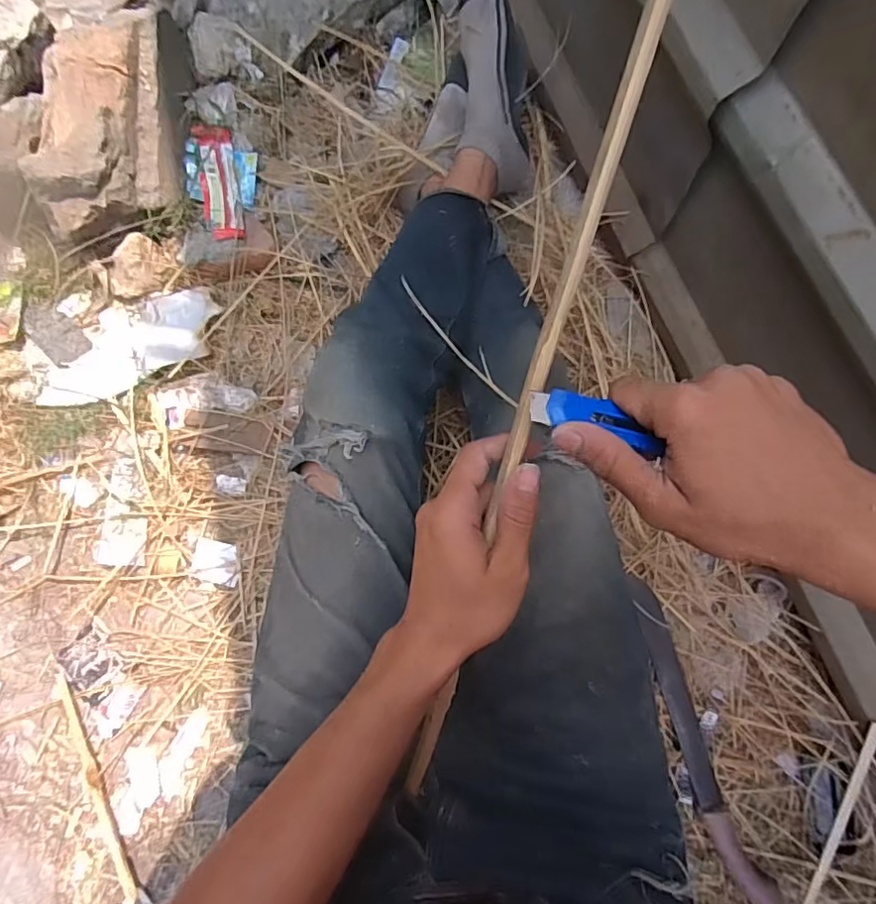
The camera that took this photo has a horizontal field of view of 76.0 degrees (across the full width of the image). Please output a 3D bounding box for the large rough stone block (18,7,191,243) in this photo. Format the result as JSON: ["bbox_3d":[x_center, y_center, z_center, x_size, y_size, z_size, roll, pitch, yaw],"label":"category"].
[{"bbox_3d":[-0.467,-0.480,0.816,0.154,0.124,0.352,3,75,-2],"label":"large rough stone block"}]

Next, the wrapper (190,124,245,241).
[{"bbox_3d":[-0.345,-0.413,0.873,0.068,0.032,0.207,-11,76,-6],"label":"wrapper"}]

